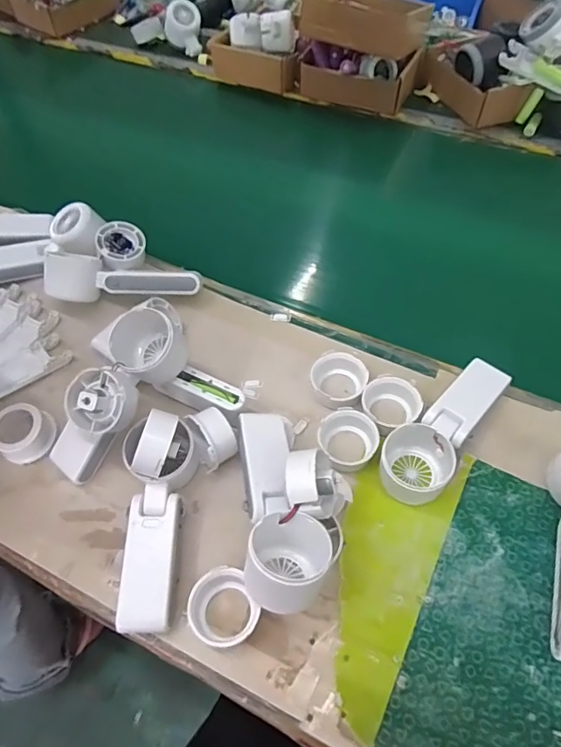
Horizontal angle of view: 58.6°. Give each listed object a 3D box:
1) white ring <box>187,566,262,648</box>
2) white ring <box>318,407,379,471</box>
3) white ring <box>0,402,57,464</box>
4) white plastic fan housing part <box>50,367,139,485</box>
[{"bbox_3d":[-0.044,0.182,0.382,0.050,0.036,0.051,-1,57,2],"label":"white ring"},{"bbox_3d":[0.062,0.059,0.455,0.053,0.026,0.048,8,58,8],"label":"white ring"},{"bbox_3d":[-0.236,0.055,0.461,0.045,0.032,0.050,29,63,20],"label":"white ring"},{"bbox_3d":[-0.161,0.047,0.434,0.051,0.114,0.054,1,39,-47],"label":"white plastic fan housing part"}]

